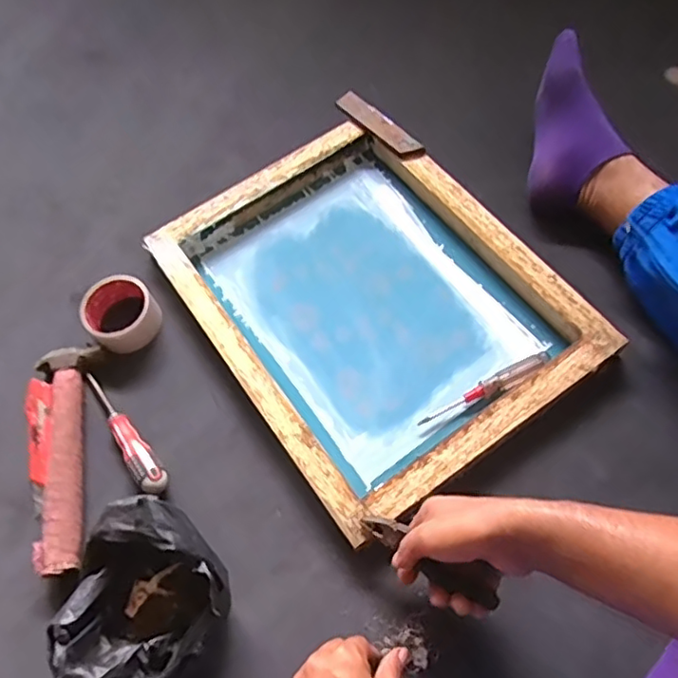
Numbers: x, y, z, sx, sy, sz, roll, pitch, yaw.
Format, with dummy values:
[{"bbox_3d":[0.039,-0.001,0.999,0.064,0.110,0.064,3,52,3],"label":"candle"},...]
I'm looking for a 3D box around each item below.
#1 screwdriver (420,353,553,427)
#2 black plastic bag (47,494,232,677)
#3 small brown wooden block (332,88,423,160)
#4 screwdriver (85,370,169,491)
[{"bbox_3d":[0.168,0.059,0.691,0.165,0.020,0.026,-28,67,3],"label":"screwdriver"},{"bbox_3d":[-0.195,0.248,0.577,0.164,0.113,0.149,-37,68,-13],"label":"black plastic bag"},{"bbox_3d":[0.054,-0.303,0.851,0.036,0.010,0.157,-44,69,-4],"label":"small brown wooden block"},{"bbox_3d":[-0.250,0.102,0.695,0.030,0.023,0.181,-34,69,-14],"label":"screwdriver"}]

